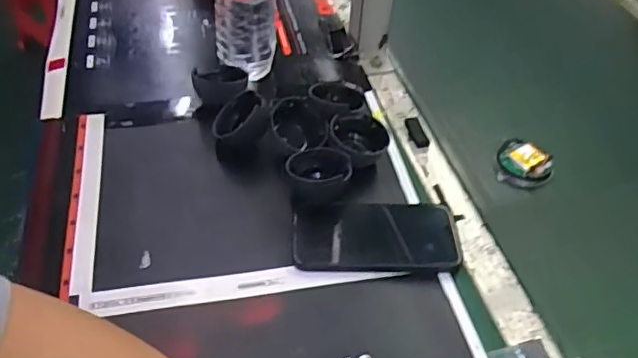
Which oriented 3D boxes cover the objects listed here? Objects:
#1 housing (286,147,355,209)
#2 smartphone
[{"bbox_3d":[0.000,-0.005,0.554,0.057,0.037,0.059,2,46,-2],"label":"housing"},{"bbox_3d":[0.051,0.050,0.522,0.146,0.015,0.074,-2,48,0],"label":"smartphone"}]

